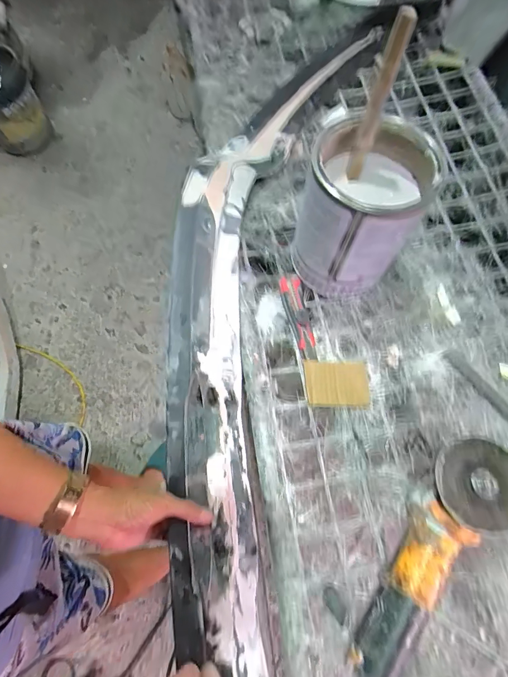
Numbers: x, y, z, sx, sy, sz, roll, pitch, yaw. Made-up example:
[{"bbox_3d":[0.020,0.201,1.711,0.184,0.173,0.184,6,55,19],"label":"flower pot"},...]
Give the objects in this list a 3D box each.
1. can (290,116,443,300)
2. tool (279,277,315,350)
[{"bbox_3d":[0.152,-0.176,0.526,0.163,0.212,0.162,0,67,0],"label":"can"},{"bbox_3d":[0.069,-0.046,0.568,0.037,0.034,0.123,-10,71,-2],"label":"tool"}]

